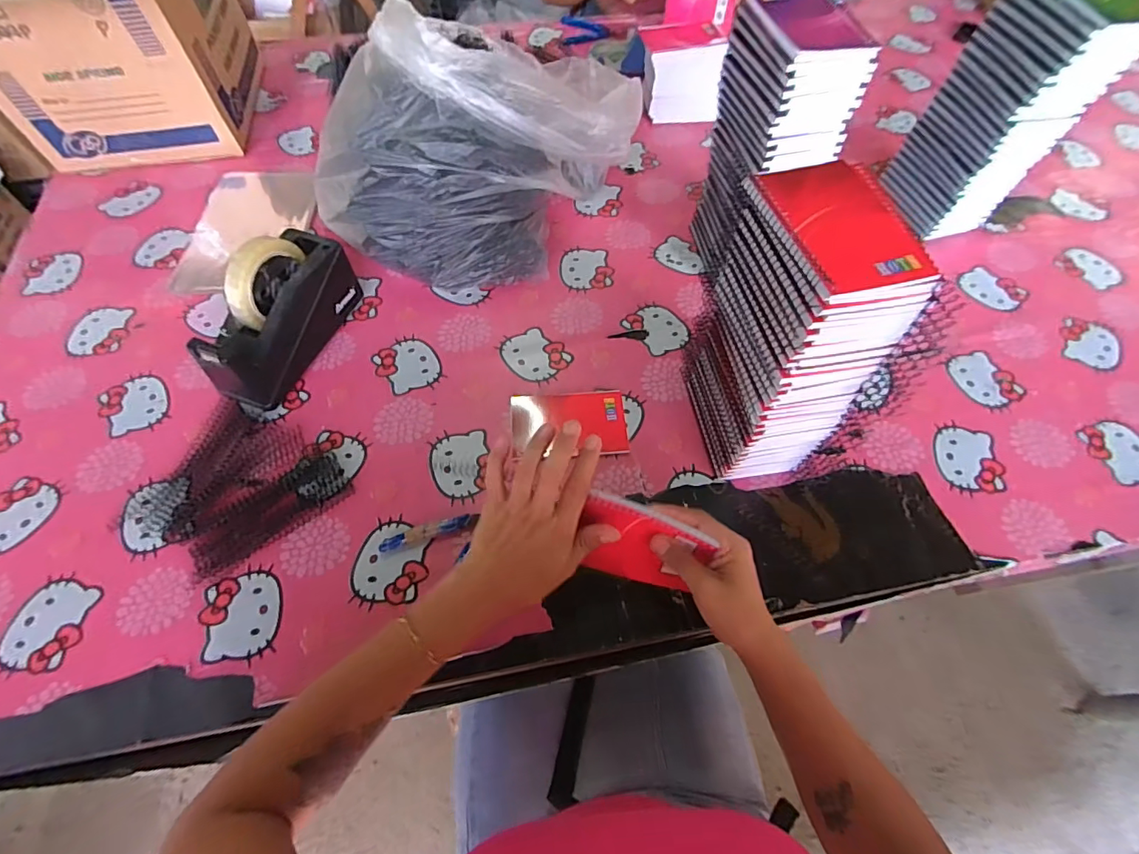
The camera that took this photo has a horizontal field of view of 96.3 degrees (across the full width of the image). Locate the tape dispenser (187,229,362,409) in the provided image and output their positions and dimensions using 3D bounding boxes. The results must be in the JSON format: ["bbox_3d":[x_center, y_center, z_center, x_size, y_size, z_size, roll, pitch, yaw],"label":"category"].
[{"bbox_3d":[-0.334,-0.132,0.586,0.069,0.123,0.198,20,62,11],"label":"tape dispenser"}]

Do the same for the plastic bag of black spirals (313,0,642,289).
[{"bbox_3d":[-0.096,-0.366,0.658,0.236,0.236,0.416,40,67,20],"label":"plastic bag of black spirals"}]

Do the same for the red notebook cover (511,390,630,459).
[{"bbox_3d":[-0.001,-0.008,0.597,0.134,0.005,0.082,2,60,2],"label":"red notebook cover"}]

